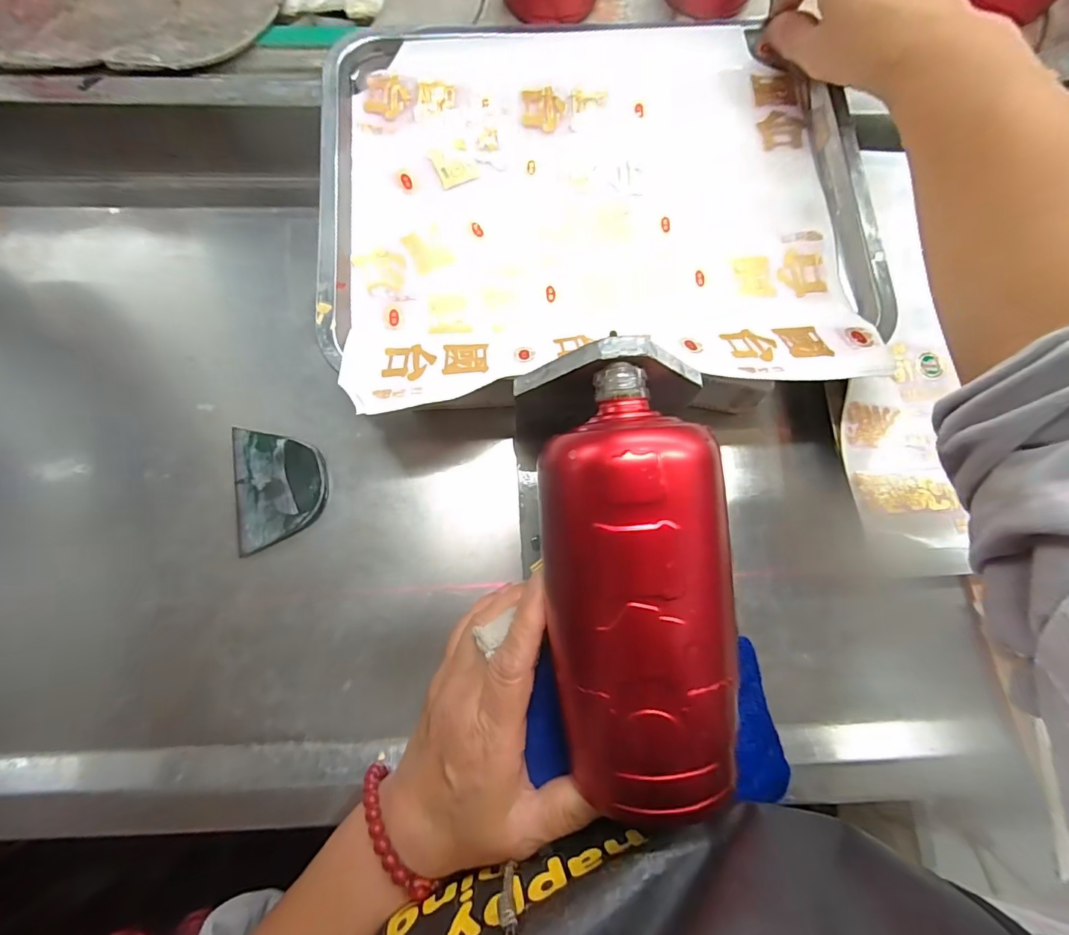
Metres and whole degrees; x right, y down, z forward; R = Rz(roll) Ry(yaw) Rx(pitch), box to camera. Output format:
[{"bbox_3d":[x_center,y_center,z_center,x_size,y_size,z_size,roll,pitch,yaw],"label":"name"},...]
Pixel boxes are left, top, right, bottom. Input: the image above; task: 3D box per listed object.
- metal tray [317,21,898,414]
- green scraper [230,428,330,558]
[{"bbox_3d":[0.039,-0.173,0.311,0.335,0.053,0.271,-6,82,-3],"label":"metal tray"},{"bbox_3d":[-0.169,0.012,0.323,0.059,0.007,0.079,-8,80,-1],"label":"green scraper"}]

